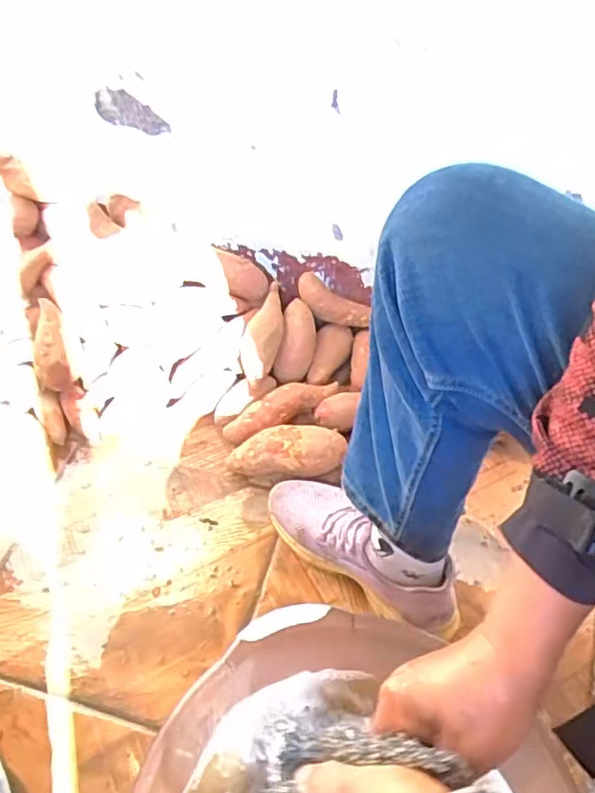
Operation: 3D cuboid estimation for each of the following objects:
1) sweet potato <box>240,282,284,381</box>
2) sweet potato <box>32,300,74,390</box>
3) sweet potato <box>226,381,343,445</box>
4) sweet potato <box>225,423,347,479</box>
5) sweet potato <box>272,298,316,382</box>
[{"bbox_3d":[-0.044,-0.097,0.864,0.053,0.049,0.148,10,70,5],"label":"sweet potato"},{"bbox_3d":[-0.337,-0.070,0.840,0.045,0.034,0.123,-8,81,-10],"label":"sweet potato"},{"bbox_3d":[-0.023,0.013,0.848,0.164,0.038,0.045,-30,55,-25],"label":"sweet potato"},{"bbox_3d":[-0.017,0.072,0.794,0.152,0.050,0.053,-8,50,7],"label":"sweet potato"},{"bbox_3d":[-0.001,-0.079,0.878,0.049,0.049,0.119,9,83,4],"label":"sweet potato"}]

